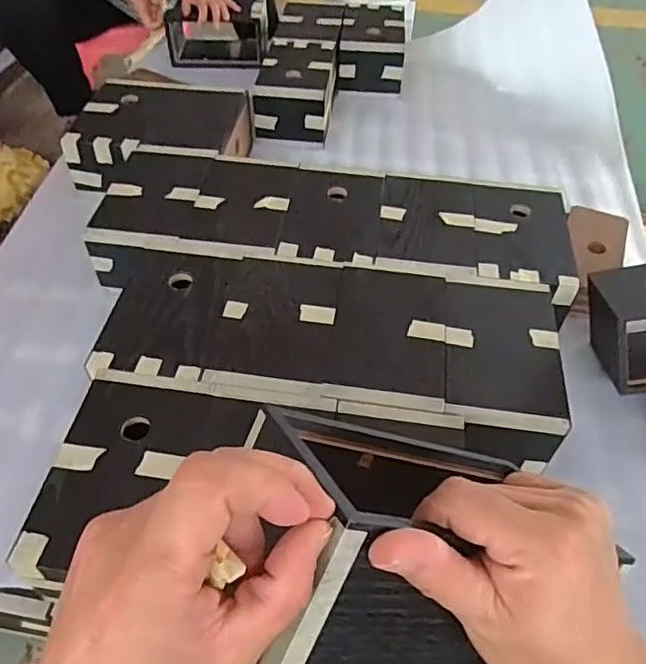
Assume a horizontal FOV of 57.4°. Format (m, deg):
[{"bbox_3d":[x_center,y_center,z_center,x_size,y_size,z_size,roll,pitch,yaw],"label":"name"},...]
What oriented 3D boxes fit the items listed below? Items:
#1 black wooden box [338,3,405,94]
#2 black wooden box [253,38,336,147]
[{"bbox_3d":[0.112,-0.640,1.333,0.139,0.110,0.239,4,49,4],"label":"black wooden box"},{"bbox_3d":[-0.046,-0.486,1.195,0.141,0.112,0.251,5,50,5],"label":"black wooden box"}]

